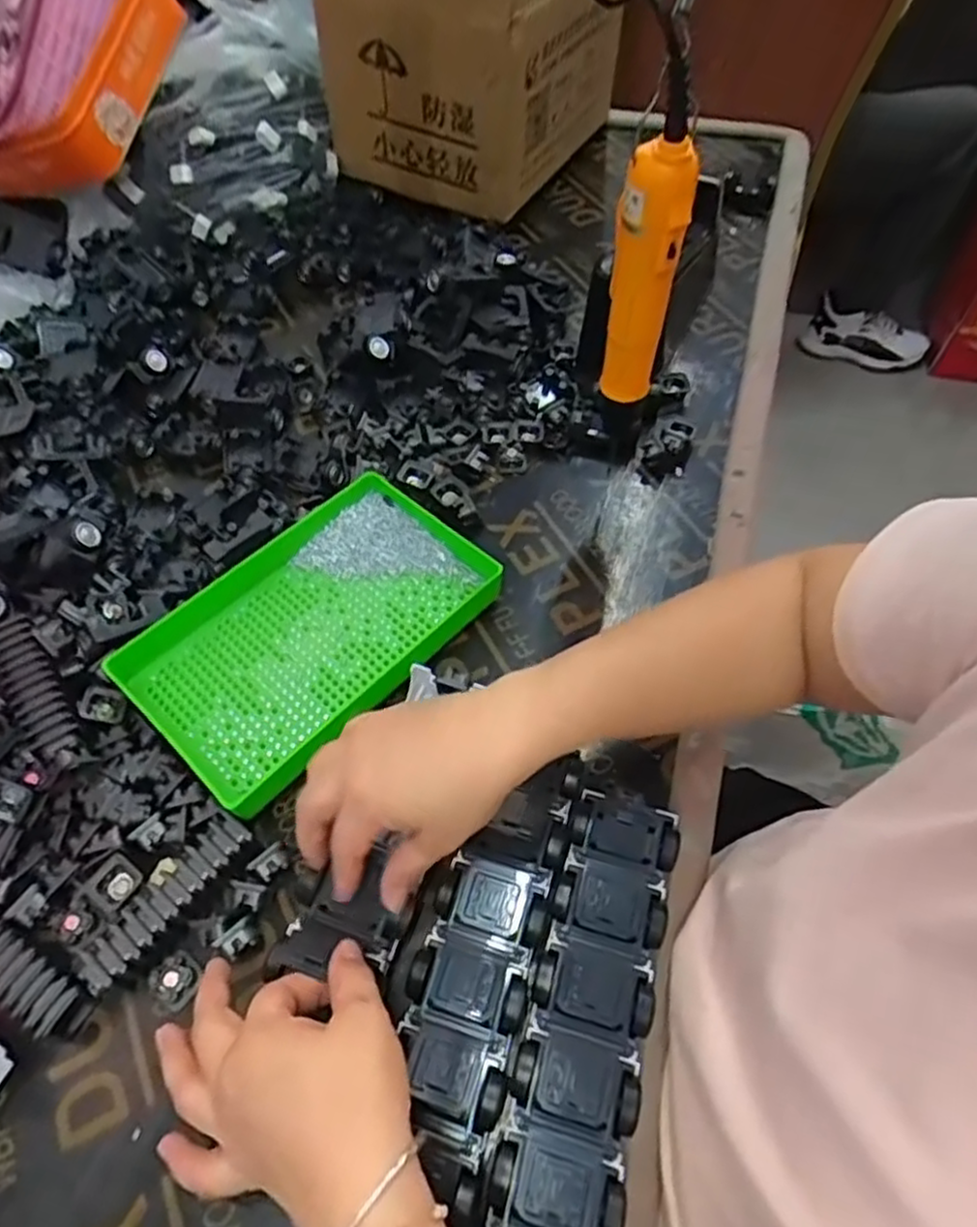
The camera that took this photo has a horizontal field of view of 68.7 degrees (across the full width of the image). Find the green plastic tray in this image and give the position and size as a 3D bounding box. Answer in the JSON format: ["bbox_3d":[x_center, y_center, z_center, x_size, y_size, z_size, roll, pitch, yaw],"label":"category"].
[{"bbox_3d":[-0.126,0.005,0.511,0.162,0.032,0.241,39,67,22],"label":"green plastic tray"}]

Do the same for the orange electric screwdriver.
[{"bbox_3d":[0.089,-0.189,0.418,0.042,0.161,0.029,9,59,6],"label":"orange electric screwdriver"}]

